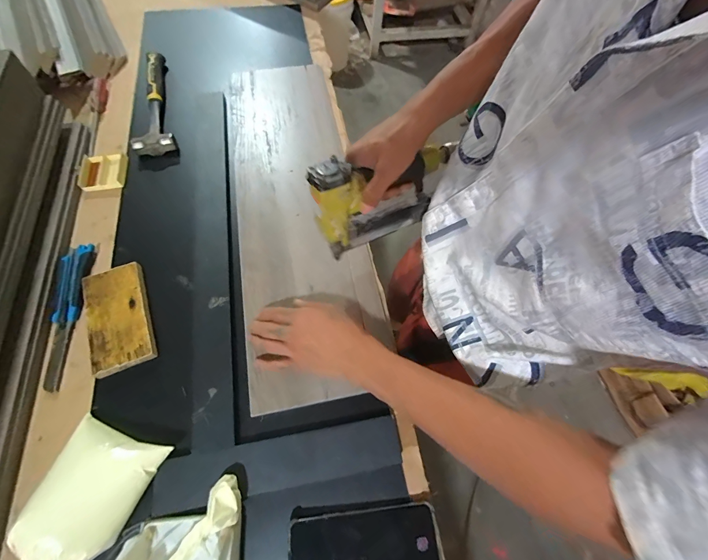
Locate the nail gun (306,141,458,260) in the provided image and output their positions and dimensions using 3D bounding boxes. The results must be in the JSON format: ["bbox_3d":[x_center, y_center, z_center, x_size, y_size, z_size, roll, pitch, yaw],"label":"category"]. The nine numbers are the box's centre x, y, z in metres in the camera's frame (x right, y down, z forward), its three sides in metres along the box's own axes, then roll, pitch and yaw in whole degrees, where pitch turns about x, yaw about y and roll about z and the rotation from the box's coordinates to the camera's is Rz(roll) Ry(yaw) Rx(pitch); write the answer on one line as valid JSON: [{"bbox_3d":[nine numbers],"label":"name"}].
[{"bbox_3d":[0.037,-0.113,0.425,0.189,0.123,0.051,-24,68,-13],"label":"nail gun"}]

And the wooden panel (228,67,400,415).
[{"bbox_3d":[-0.100,-0.142,0.544,0.196,0.022,0.660,-9,65,-7],"label":"wooden panel"}]

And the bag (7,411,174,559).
[{"bbox_3d":[-0.294,0.220,0.349,0.120,0.050,0.126,24,66,8],"label":"bag"}]

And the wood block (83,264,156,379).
[{"bbox_3d":[-0.334,0.050,0.458,0.075,0.015,0.152,-20,67,-12],"label":"wood block"}]

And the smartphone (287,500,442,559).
[{"bbox_3d":[0.013,0.294,0.351,0.164,0.009,0.075,-4,65,-5],"label":"smartphone"}]

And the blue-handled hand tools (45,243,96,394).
[{"bbox_3d":[-0.414,0.045,0.463,0.037,0.016,0.214,-3,65,-5],"label":"blue-handled hand tools"}]

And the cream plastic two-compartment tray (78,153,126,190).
[{"bbox_3d":[-0.443,-0.193,0.572,0.069,0.014,0.073,-9,66,-7],"label":"cream plastic two-compartment tray"}]

